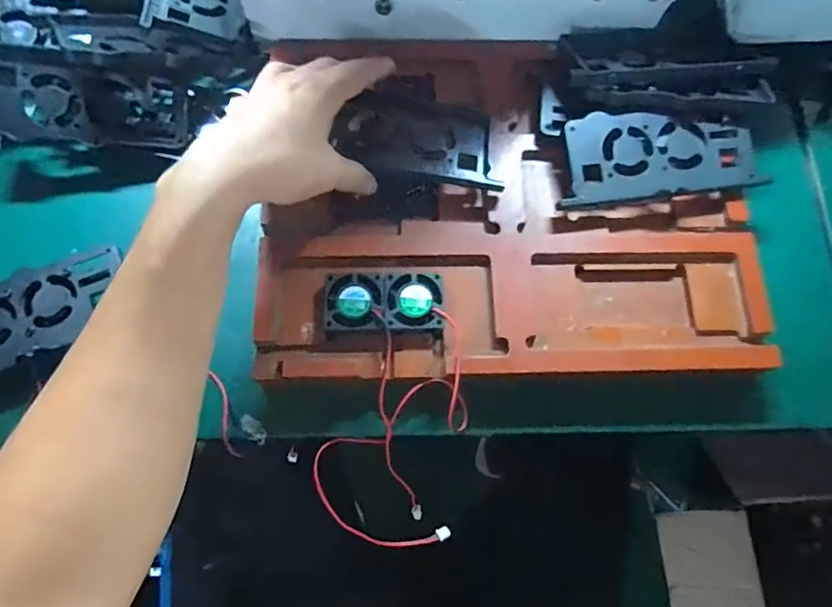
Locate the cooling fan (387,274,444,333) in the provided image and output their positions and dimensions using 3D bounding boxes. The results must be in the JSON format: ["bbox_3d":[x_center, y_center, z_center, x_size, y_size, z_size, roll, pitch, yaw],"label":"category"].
[{"bbox_3d":[-0.001,0.001,0.367,0.037,0.013,0.039,-1,73,-1],"label":"cooling fan"}]

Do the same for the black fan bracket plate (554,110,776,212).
[{"bbox_3d":[0.174,-0.105,0.386,0.140,0.015,0.063,-6,73,-3],"label":"black fan bracket plate"}]

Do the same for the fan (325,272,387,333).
[{"bbox_3d":[-0.040,0.001,0.365,0.040,0.015,0.038,-1,73,-1],"label":"fan"}]

